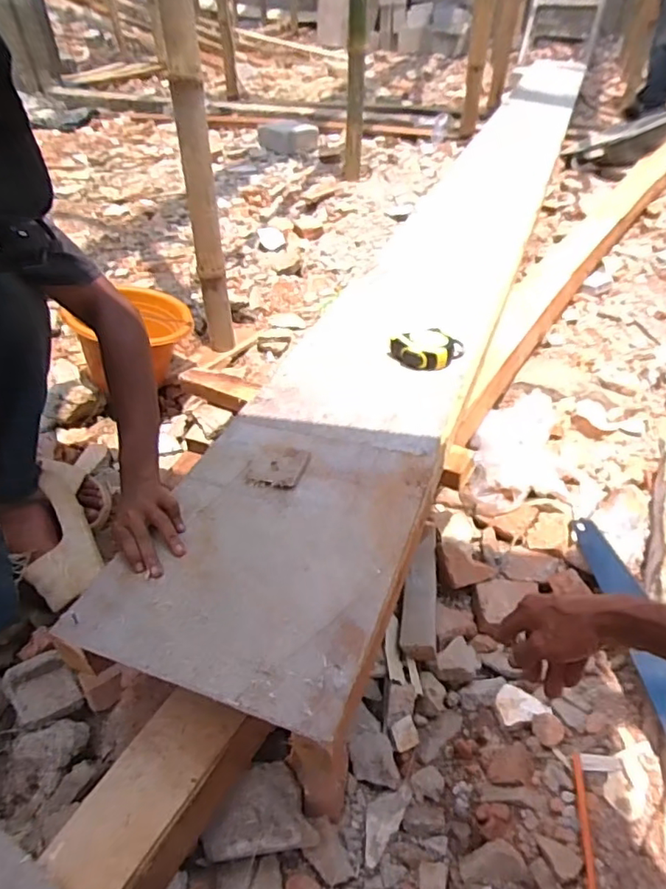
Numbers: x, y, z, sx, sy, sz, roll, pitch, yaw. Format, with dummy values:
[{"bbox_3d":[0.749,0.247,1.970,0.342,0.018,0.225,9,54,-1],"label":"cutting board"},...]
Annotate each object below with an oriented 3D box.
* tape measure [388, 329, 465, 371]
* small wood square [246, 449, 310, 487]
[{"bbox_3d":[0.164,-0.170,1.002,0.129,0.046,0.077,6,42,7],"label":"tape measure"},{"bbox_3d":[-0.078,0.028,0.806,0.074,0.007,0.076,11,43,13],"label":"small wood square"}]

